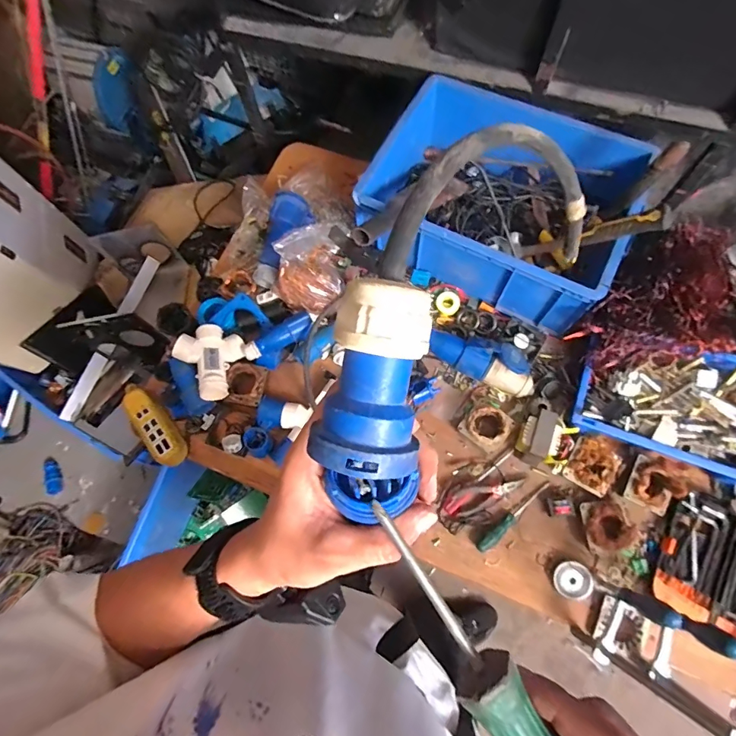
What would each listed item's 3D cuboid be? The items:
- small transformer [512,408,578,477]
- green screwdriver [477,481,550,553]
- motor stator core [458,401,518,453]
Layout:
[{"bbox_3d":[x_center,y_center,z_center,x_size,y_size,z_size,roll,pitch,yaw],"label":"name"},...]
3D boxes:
[{"bbox_3d":[0.323,0.136,0.778,0.088,0.066,0.098,24,73,10],"label":"small transformer"},{"bbox_3d":[0.266,0.269,0.766,0.176,0.018,0.022,-39,74,-11],"label":"green screwdriver"},{"bbox_3d":[0.226,0.114,0.798,0.088,0.051,0.081,39,77,14],"label":"motor stator core"}]

